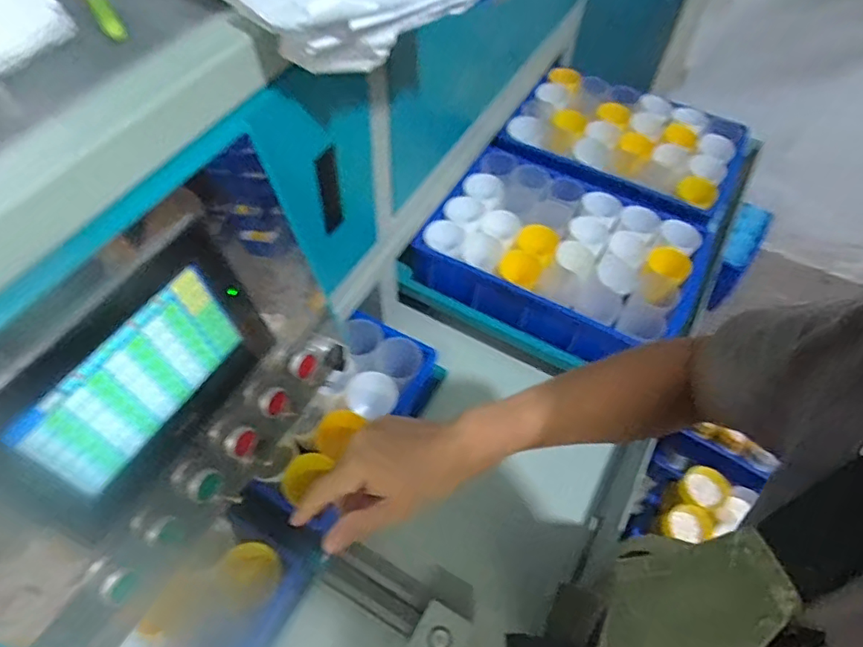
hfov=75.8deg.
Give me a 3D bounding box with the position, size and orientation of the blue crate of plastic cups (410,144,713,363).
[{"bbox_3d":[0.209,-0.115,0.897,0.394,0.096,0.277,27,60,16],"label":"blue crate of plastic cups"}]

